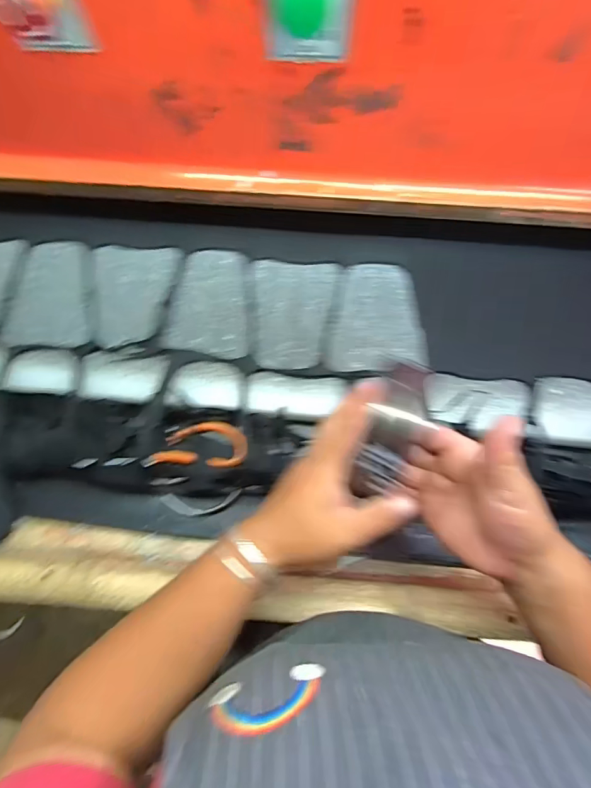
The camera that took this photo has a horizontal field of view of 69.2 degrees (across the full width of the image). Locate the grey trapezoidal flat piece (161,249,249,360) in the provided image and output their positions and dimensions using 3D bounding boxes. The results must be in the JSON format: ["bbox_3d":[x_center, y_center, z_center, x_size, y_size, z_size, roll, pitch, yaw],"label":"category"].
[{"bbox_3d":[-0.097,-0.114,0.521,0.098,0.022,0.140,10,78,5],"label":"grey trapezoidal flat piece"}]

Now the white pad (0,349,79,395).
[{"bbox_3d":[-0.291,-0.027,0.494,0.084,0.009,0.053,3,77,4],"label":"white pad"}]

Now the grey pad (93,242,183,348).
[{"bbox_3d":[-0.200,-0.120,0.519,0.102,0.016,0.132,3,77,4],"label":"grey pad"}]

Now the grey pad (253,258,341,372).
[{"bbox_3d":[-0.004,-0.097,0.513,0.099,0.024,0.139,4,77,4],"label":"grey pad"}]

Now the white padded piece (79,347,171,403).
[{"bbox_3d":[-0.198,-0.023,0.489,0.098,0.014,0.063,6,78,5],"label":"white padded piece"}]

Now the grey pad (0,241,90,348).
[{"bbox_3d":[-0.297,-0.124,0.524,0.100,0.012,0.138,1,77,3],"label":"grey pad"}]

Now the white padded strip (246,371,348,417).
[{"bbox_3d":[-0.001,0.001,0.479,0.107,0.011,0.046,4,77,4],"label":"white padded strip"}]

